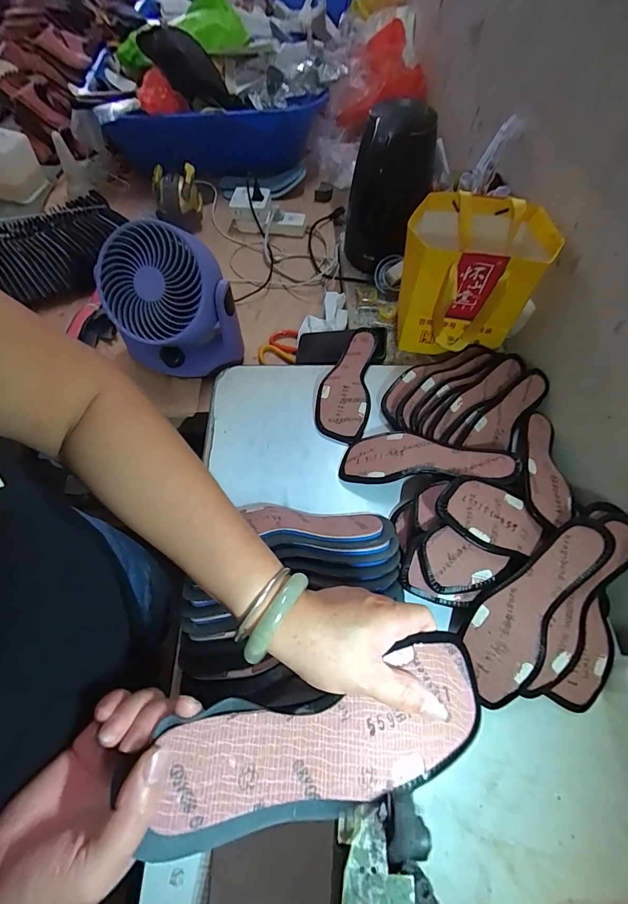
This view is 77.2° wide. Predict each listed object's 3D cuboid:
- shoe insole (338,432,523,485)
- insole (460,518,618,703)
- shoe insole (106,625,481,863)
[{"bbox_3d":[0.149,0.010,0.532,0.224,0.023,0.073,2,55,18],"label":"shoe insole"},{"bbox_3d":[0.236,0.165,0.432,0.078,0.025,0.219,37,87,22],"label":"insole"},{"bbox_3d":[0.014,0.191,0.264,0.224,0.021,0.076,-10,65,-16],"label":"shoe insole"}]

